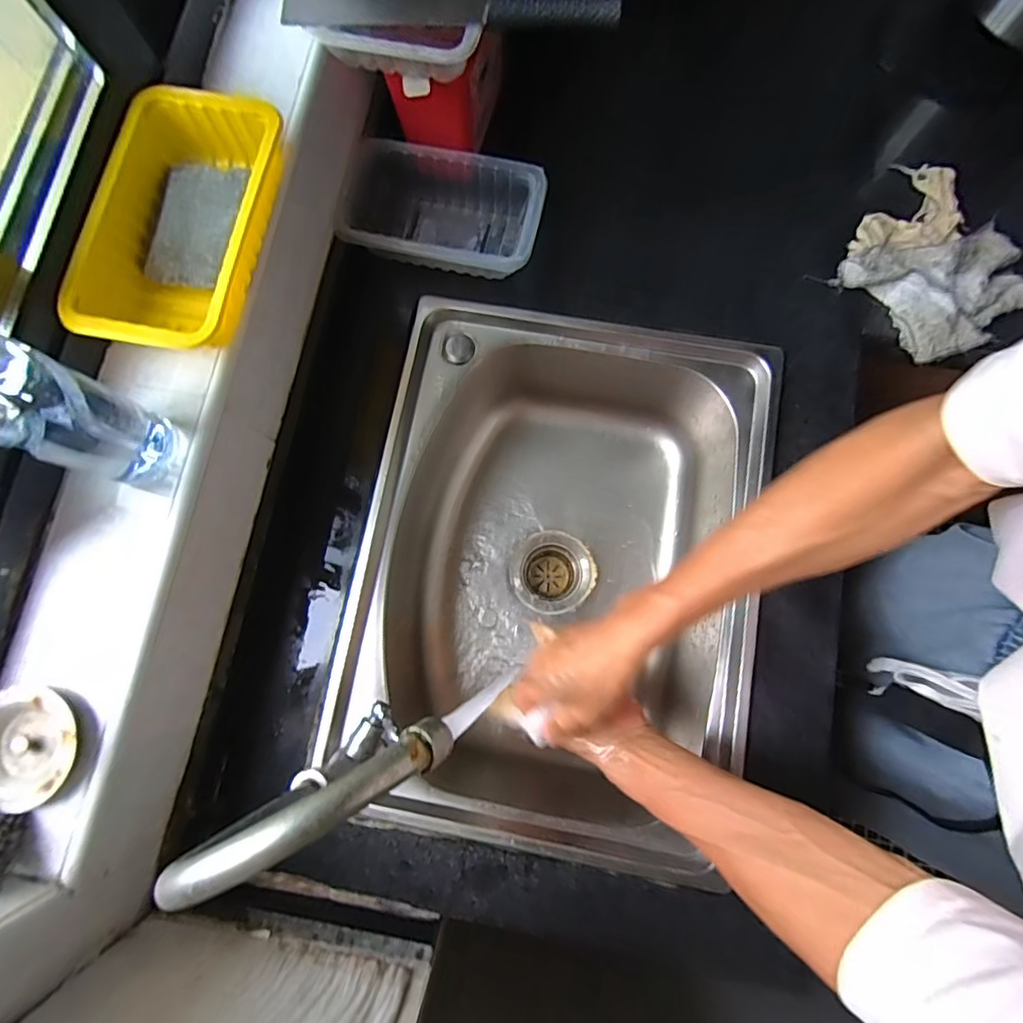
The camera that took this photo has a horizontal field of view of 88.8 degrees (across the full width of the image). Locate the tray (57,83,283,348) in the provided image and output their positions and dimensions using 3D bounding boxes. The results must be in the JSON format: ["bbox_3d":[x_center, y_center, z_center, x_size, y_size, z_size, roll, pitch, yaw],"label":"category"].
[{"bbox_3d":[-0.271,-0.231,0.430,0.121,0.052,0.220,13,80,3],"label":"tray"}]

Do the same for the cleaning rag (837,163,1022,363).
[{"bbox_3d":[0.479,-0.278,0.592,0.175,0.034,0.189,-40,82,-6],"label":"cleaning rag"}]

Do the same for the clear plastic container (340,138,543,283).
[{"bbox_3d":[-0.076,-0.331,0.595,0.216,0.068,0.126,12,80,3],"label":"clear plastic container"}]

